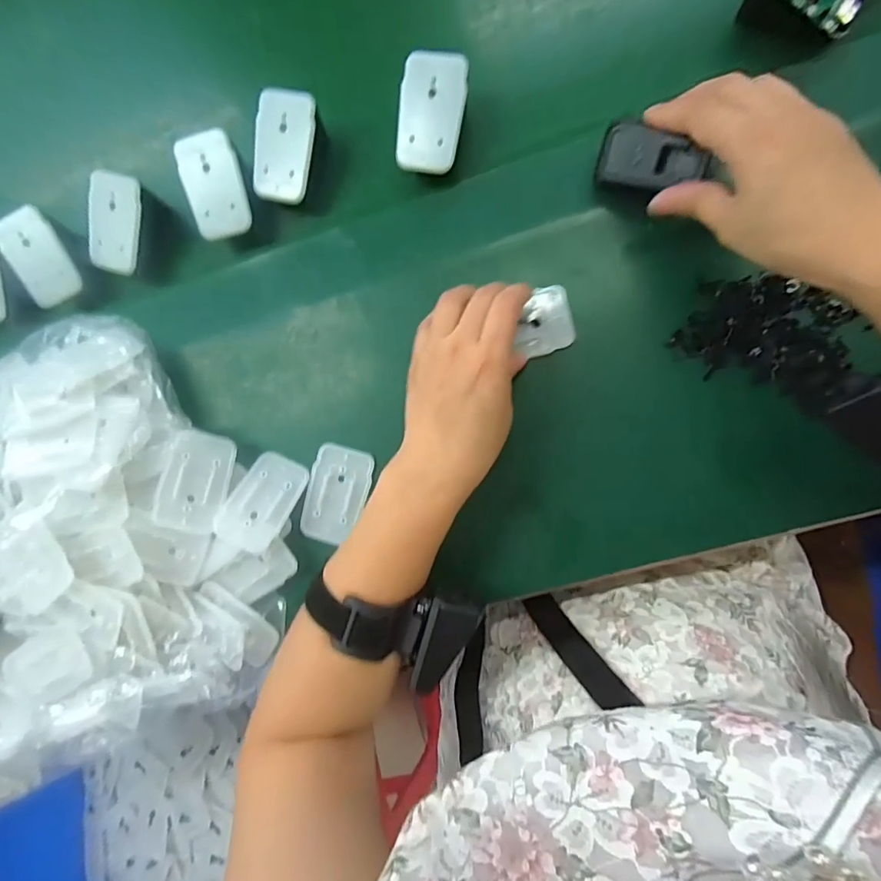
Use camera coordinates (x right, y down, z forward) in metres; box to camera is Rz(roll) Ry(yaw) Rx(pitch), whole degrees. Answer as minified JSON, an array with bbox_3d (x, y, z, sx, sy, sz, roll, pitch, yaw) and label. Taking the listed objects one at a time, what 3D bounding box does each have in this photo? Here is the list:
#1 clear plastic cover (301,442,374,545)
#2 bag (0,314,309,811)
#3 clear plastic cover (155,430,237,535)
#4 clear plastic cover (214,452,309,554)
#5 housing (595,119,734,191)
[{"bbox_3d":[-0.076,0.040,0.349,0.042,0.005,0.070,14,89,9],"label":"clear plastic cover"},{"bbox_3d":[-0.285,0.098,0.349,0.350,0.080,0.294,-39,82,4],"label":"bag"},{"bbox_3d":[-0.172,0.030,0.335,0.044,0.005,0.068,12,85,-14],"label":"clear plastic cover"},{"bbox_3d":[-0.128,0.043,0.342,0.041,0.004,0.068,24,67,4],"label":"clear plastic cover"},{"bbox_3d":[0.132,-0.177,0.300,0.061,0.021,0.034,23,125,15],"label":"housing"}]

